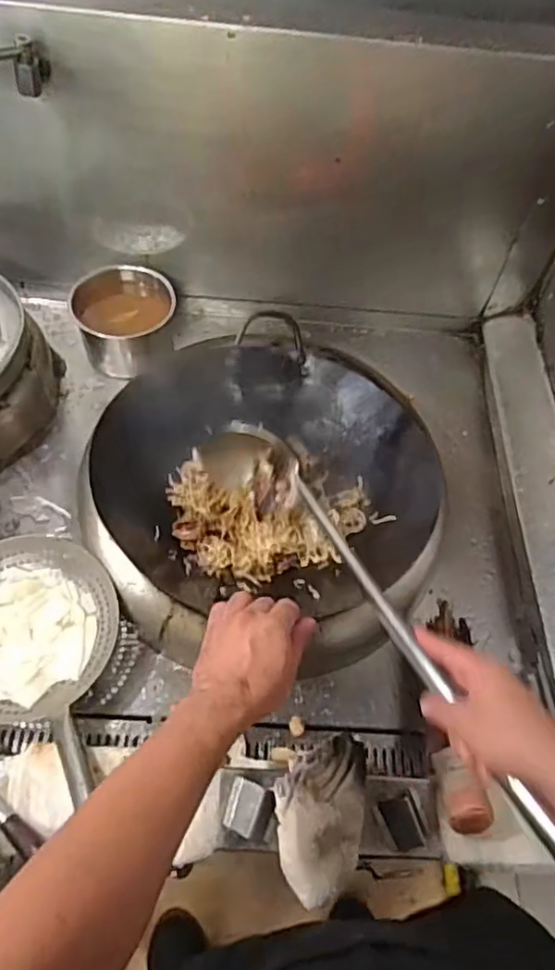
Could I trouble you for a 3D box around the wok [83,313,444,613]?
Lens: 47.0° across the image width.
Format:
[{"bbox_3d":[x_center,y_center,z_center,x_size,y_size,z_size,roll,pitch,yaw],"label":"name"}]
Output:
[{"bbox_3d":[0.003,-0.012,0.842,0.390,0.136,0.388,2,56,-3],"label":"wok"}]

